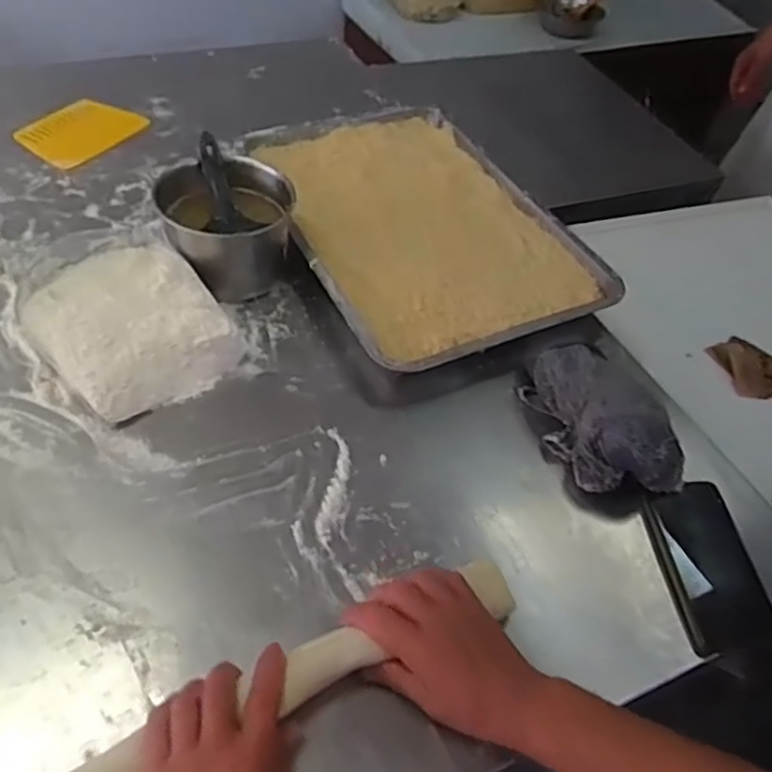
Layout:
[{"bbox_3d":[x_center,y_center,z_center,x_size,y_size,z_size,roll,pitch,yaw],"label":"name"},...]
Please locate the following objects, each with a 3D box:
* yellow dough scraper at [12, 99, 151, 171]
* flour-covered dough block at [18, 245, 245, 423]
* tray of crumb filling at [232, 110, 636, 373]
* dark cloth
[{"bbox_3d":[-0.436,-0.366,1.045,0.110,0.007,0.154,33,55,10],"label":"yellow dough scraper"},{"bbox_3d":[-0.265,-0.060,0.762,0.175,0.059,0.181,-34,60,-31],"label":"flour-covered dough block"},{"bbox_3d":[0.036,-0.220,0.955,0.327,0.051,0.484,-18,53,-22],"label":"tray of crumb filling"},{"bbox_3d":[0.220,0.039,0.746,0.102,0.082,0.171,-13,51,-18],"label":"dark cloth"}]

